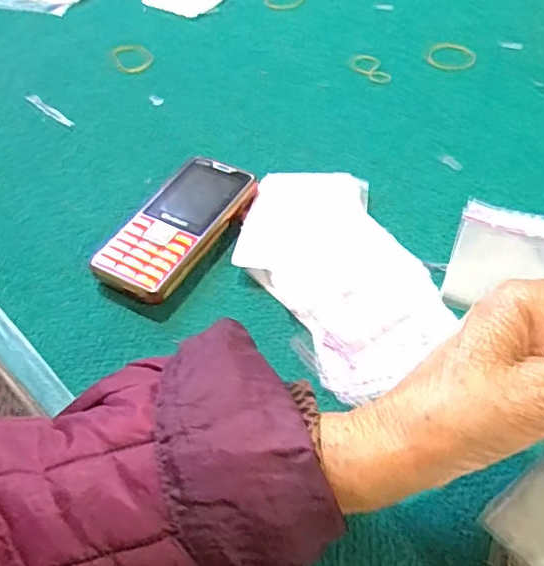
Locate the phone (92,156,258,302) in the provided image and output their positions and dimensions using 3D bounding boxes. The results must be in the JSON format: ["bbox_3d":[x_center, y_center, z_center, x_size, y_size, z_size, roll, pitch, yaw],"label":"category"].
[{"bbox_3d":[-0.061,-0.039,0.390,0.055,0.024,0.126,25,58,21],"label":"phone"}]

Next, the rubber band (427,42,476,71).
[{"bbox_3d":[0.168,-0.213,0.527,0.042,0.004,0.046,17,55,16],"label":"rubber band"}]

